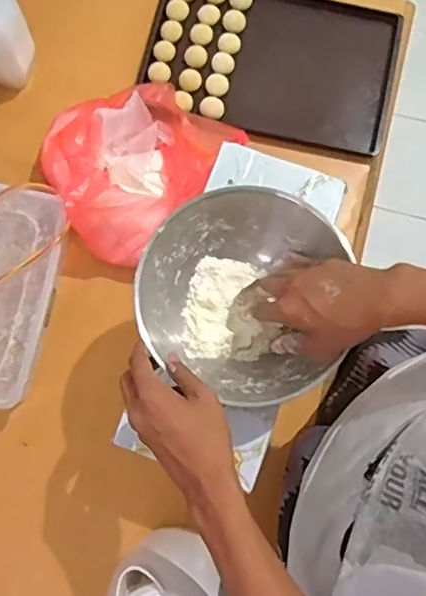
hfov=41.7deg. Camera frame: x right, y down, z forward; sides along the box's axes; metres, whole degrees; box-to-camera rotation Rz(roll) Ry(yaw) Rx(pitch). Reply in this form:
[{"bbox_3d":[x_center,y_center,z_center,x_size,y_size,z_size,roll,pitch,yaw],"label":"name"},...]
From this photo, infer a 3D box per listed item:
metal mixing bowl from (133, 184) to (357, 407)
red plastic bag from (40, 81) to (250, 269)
[{"bbox_3d":[0.025,-0.002,0.586,0.192,0.077,0.206,0,77,0],"label":"metal mixing bowl"},{"bbox_3d":[-0.099,-0.188,0.749,0.242,0.097,0.214,-35,80,-8],"label":"red plastic bag"}]

